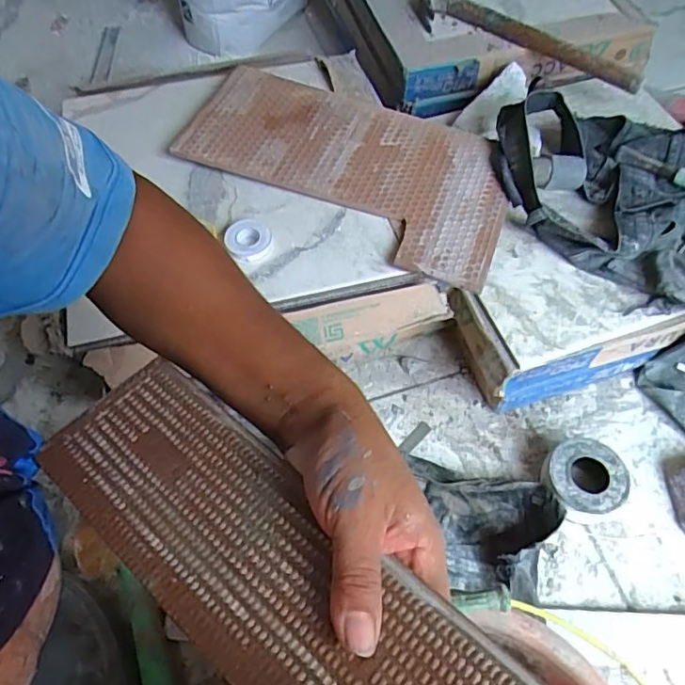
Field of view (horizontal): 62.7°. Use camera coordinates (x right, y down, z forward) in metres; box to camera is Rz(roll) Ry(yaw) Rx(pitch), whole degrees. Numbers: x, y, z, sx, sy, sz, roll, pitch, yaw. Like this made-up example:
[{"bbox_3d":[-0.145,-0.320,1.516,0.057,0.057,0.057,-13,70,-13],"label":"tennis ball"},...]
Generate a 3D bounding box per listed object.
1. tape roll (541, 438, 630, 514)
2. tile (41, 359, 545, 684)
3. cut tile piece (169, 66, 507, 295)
[{"bbox_3d":[0.265,0.151,0.621,0.087,0.044,0.080,1,59,-1],"label":"tape roll"},{"bbox_3d":[0.008,0.135,0.241,0.389,0.006,0.090,32,63,25],"label":"tile"},{"bbox_3d":[-0.001,-0.223,0.688,0.418,0.016,0.240,21,58,13],"label":"cut tile piece"}]

